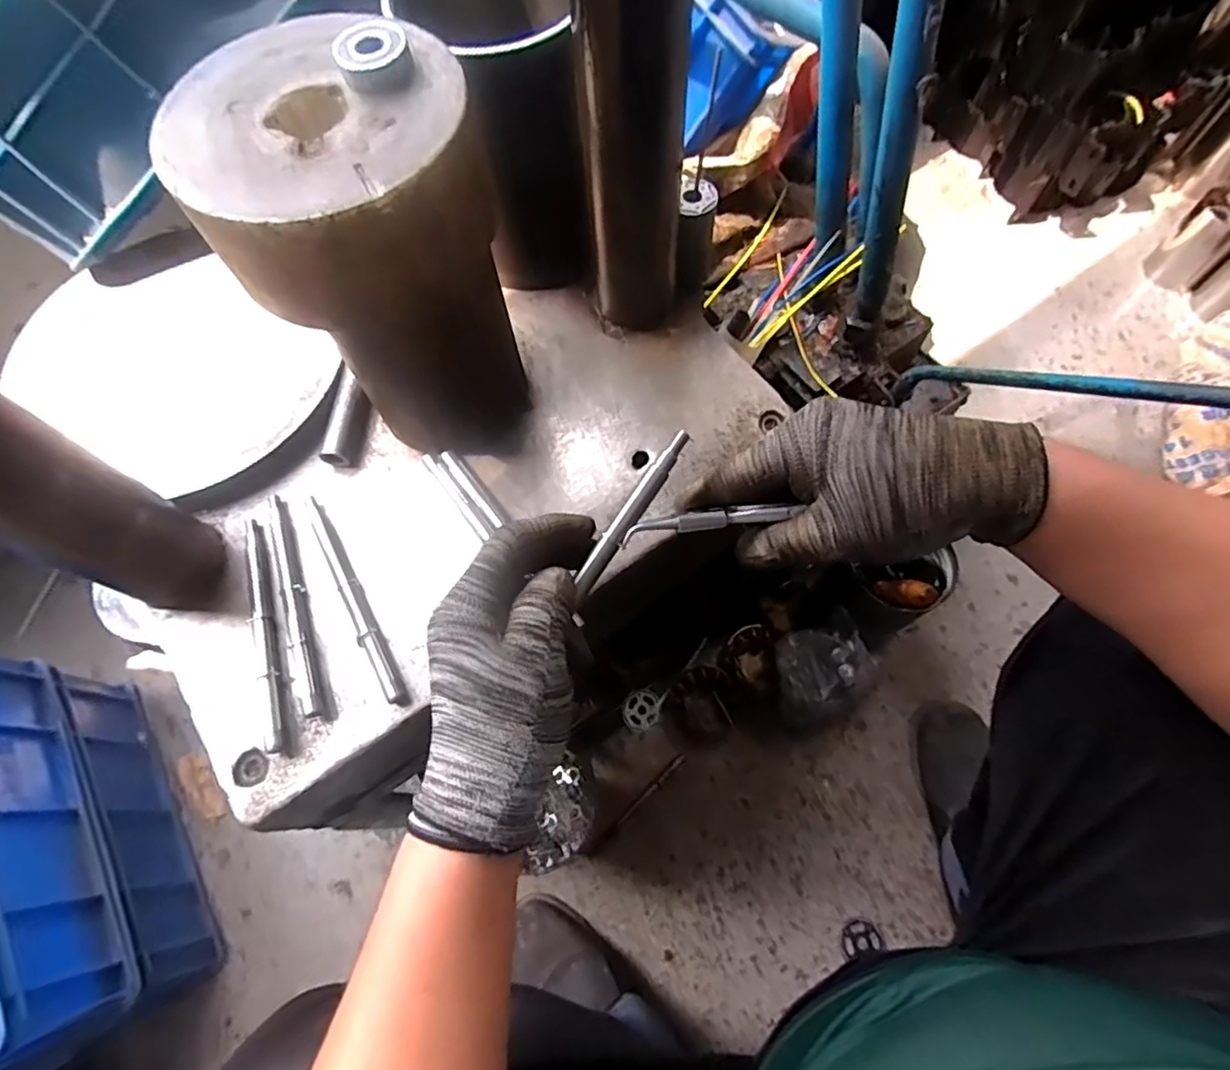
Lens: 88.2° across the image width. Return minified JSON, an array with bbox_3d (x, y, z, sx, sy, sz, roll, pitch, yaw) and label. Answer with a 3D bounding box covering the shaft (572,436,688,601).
[{"bbox_3d":[0.009,-0.012,0.329,0.011,0.007,0.095,35,93,16],"label":"shaft"}]

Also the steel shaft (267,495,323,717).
[{"bbox_3d":[-0.216,0.042,0.426,0.012,0.012,0.159,-19,67,-6],"label":"steel shaft"}]

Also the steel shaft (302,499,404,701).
[{"bbox_3d":[-0.179,0.038,0.428,0.013,0.012,0.164,-28,68,-9],"label":"steel shaft"}]

